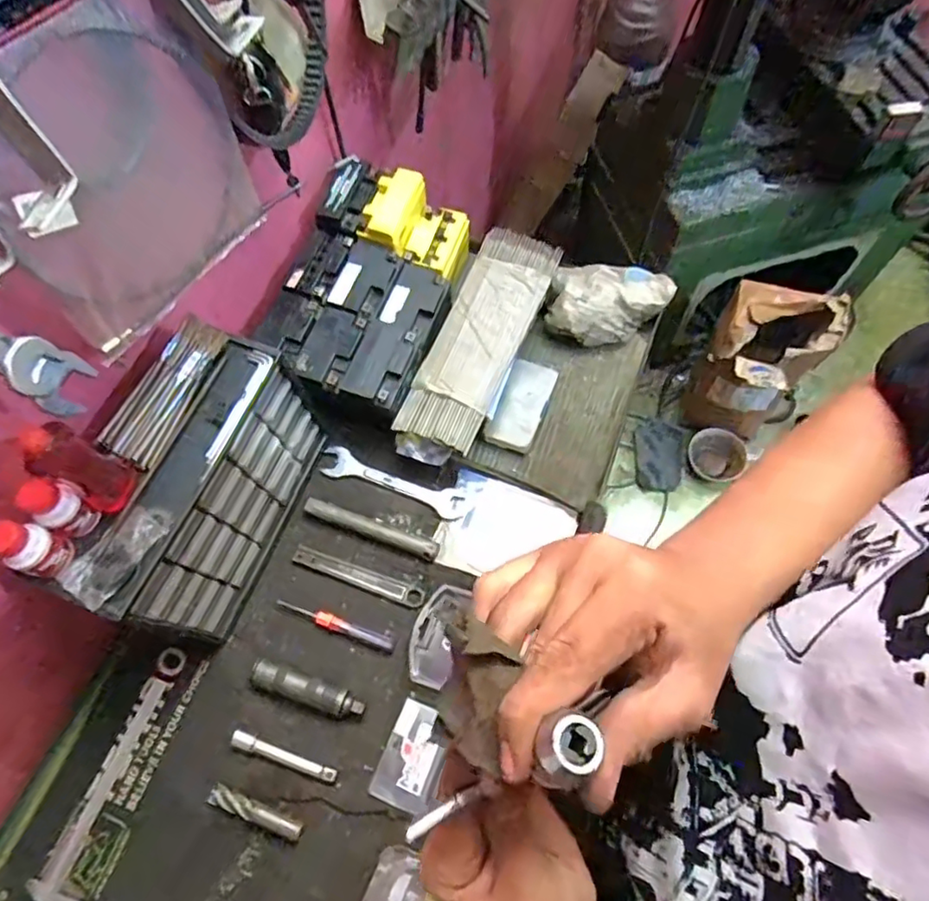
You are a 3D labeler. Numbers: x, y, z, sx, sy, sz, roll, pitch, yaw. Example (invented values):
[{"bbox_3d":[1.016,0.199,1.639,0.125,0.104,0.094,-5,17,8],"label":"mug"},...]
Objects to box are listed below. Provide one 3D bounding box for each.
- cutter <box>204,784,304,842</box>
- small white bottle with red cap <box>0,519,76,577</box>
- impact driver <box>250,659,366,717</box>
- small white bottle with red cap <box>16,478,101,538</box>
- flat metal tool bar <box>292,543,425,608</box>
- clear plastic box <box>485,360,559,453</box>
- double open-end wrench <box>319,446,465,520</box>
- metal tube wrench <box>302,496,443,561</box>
[{"bbox_3d":[-0.220,0.384,0.622,0.104,0.017,0.019,19,69,11],"label":"cutter"},{"bbox_3d":[-0.375,0.085,0.508,0.035,0.063,0.037,12,68,8],"label":"small white bottle with red cap"},{"bbox_3d":[-0.179,0.273,0.671,0.134,0.029,0.029,17,68,10],"label":"impact driver"},{"bbox_3d":[-0.359,0.053,0.527,0.030,0.074,0.036,17,68,10],"label":"small white bottle with red cap"},{"bbox_3d":[-0.133,0.156,0.732,0.172,0.004,0.024,18,69,11],"label":"flat metal tool bar"},{"bbox_3d":[0.079,-0.065,0.801,0.066,0.017,0.131,27,74,-8],"label":"clear plastic box"},{"bbox_3d":[-0.093,0.043,0.782,0.200,0.012,0.040,18,69,11],"label":"double open-end wrench"},{"bbox_3d":[-0.118,0.096,0.740,0.179,0.018,0.023,19,69,11],"label":"metal tube wrench"}]

